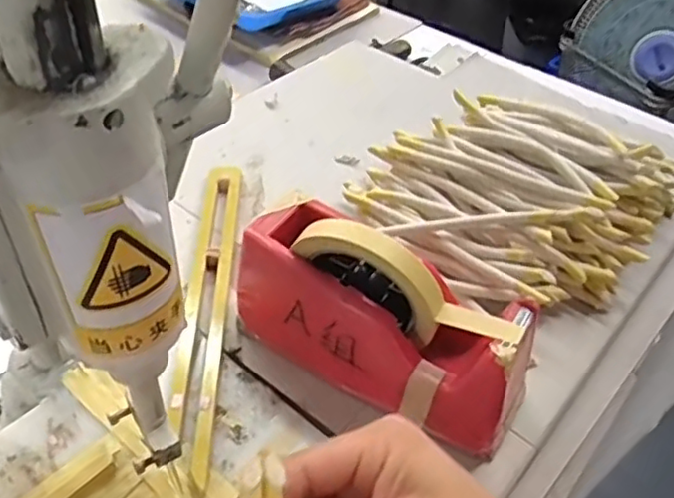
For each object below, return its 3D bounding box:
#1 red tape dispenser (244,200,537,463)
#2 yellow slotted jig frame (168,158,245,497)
[{"bbox_3d":[0.029,0.039,0.430,0.198,0.117,0.067,28,49,21],"label":"red tape dispenser"},{"bbox_3d":[-0.099,0.036,0.506,0.035,0.016,0.300,2,45,-4],"label":"yellow slotted jig frame"}]

